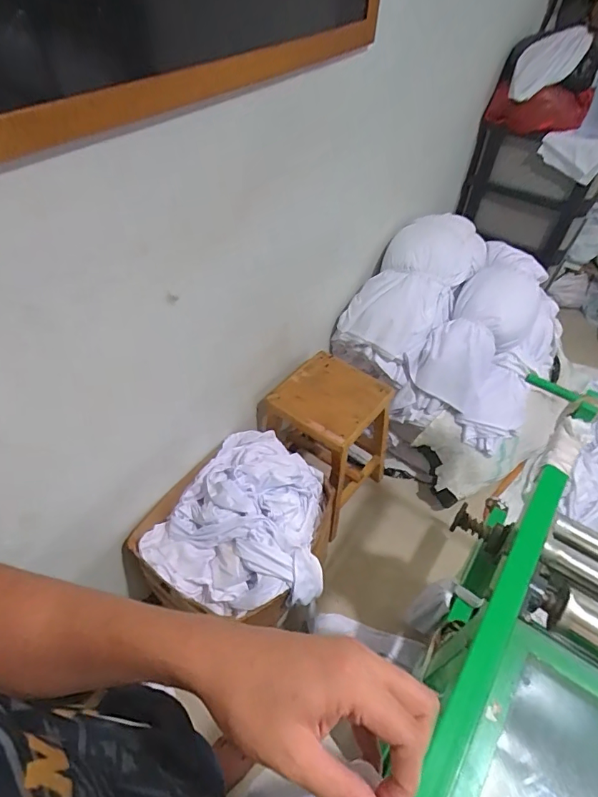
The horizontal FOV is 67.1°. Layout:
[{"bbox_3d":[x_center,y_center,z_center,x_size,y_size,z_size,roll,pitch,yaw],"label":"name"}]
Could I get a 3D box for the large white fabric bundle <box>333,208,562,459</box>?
[{"bbox_3d":[0.606,-0.276,1.636,0.667,0.448,0.697,37,57,27],"label":"large white fabric bundle"}]

